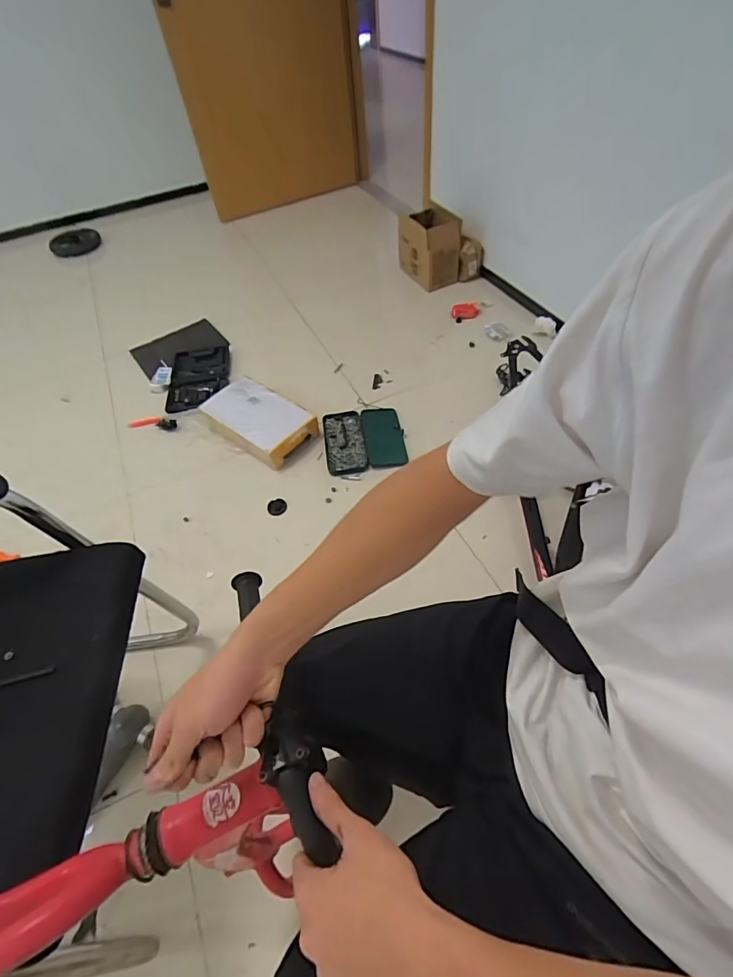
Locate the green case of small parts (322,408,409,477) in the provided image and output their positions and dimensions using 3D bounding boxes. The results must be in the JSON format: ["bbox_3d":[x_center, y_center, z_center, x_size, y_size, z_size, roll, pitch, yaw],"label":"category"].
[{"bbox_3d":[-0.008,-0.155,1.450,0.247,0.041,0.266,-10,52,-3],"label":"green case of small parts"}]

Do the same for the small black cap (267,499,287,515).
[{"bbox_3d":[-0.255,0.051,1.327,0.054,0.013,0.050,-22,54,-13],"label":"small black cap"}]

